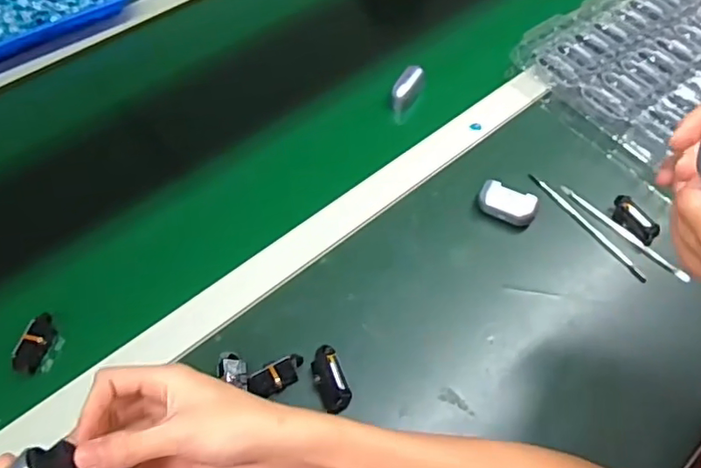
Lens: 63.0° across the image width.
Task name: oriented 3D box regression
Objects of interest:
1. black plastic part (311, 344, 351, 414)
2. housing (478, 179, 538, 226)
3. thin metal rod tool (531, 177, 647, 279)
[{"bbox_3d":[-0.017,0.122,0.485,0.025,0.016,0.058,-18,58,-11],"label":"black plastic part"},{"bbox_3d":[0.161,-0.029,0.589,0.059,0.023,0.033,18,58,12],"label":"housing"},{"bbox_3d":[0.242,-0.010,0.589,0.009,0.005,0.155,-29,62,-19],"label":"thin metal rod tool"}]

